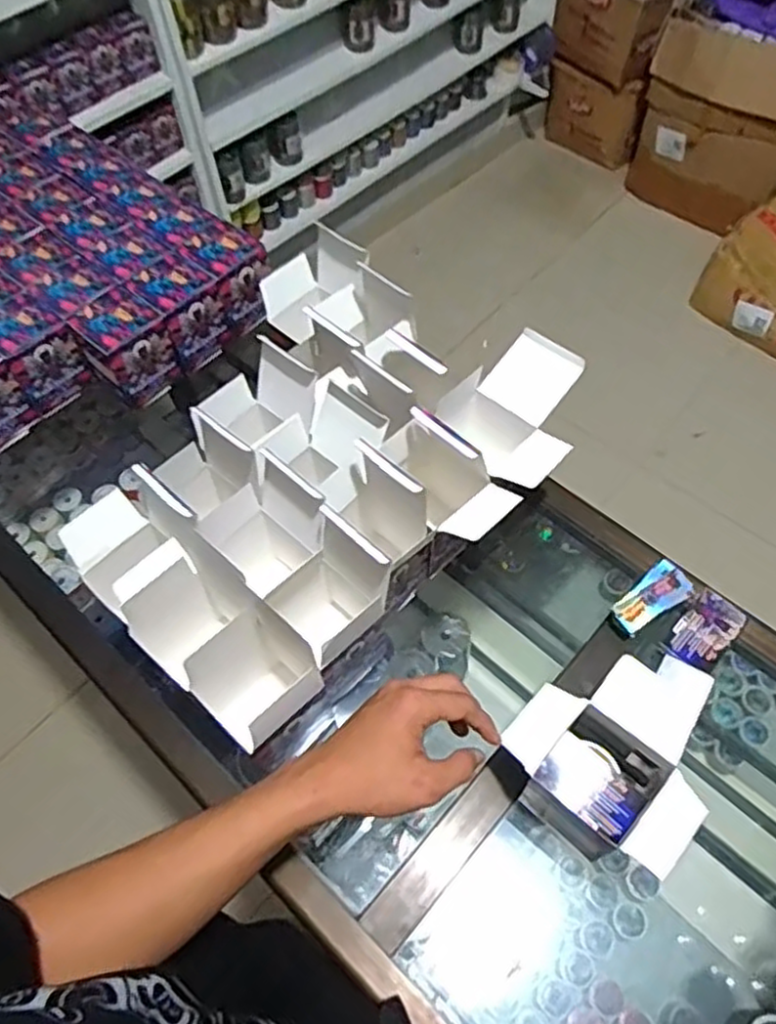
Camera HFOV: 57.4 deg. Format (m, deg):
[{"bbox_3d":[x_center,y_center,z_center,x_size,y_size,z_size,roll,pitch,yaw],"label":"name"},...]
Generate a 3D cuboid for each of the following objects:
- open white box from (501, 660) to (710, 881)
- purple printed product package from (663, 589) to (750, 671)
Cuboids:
[{"bbox_3d":[0.181,0.172,0.543,0.134,0.084,0.190,37,68,21],"label":"open white box"},{"bbox_3d":[0.278,0.102,0.617,0.044,0.008,0.069,40,69,22],"label":"purple printed product package"}]

